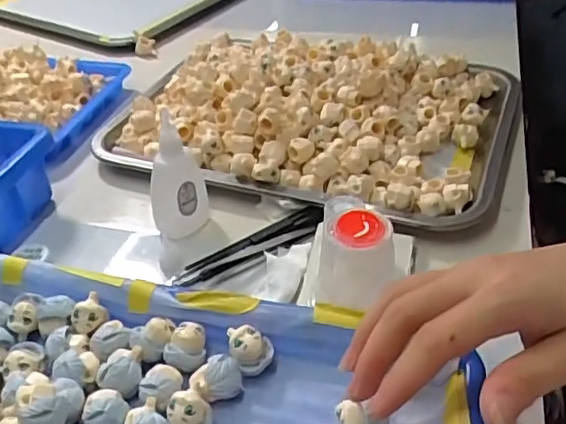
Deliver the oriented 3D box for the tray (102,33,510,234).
[{"bbox_3d":[0.023,-0.104,0.558,0.352,0.058,0.253,11,42,19],"label":"tray"}]

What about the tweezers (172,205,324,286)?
[{"bbox_3d":[-0.023,0.024,0.439,0.118,0.012,0.025,-24,43,-22],"label":"tweezers"}]

